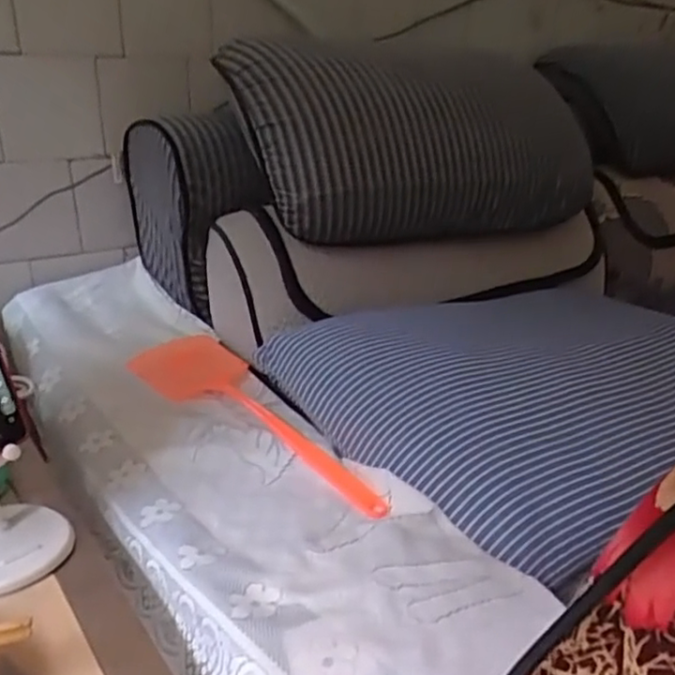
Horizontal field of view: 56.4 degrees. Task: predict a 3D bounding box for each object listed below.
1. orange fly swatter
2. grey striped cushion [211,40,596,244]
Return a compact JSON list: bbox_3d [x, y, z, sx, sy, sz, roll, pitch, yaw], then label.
[{"bbox_3d":[-0.100,0.082,0.766,0.115,0.015,0.471,-17,29,-38],"label":"orange fly swatter"},{"bbox_3d":[0.151,-0.299,0.979,0.631,0.248,0.180,-16,28,-35],"label":"grey striped cushion"}]

